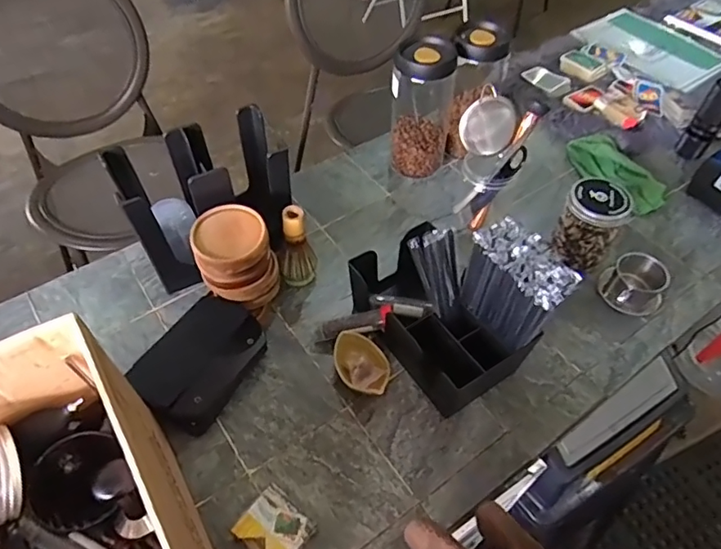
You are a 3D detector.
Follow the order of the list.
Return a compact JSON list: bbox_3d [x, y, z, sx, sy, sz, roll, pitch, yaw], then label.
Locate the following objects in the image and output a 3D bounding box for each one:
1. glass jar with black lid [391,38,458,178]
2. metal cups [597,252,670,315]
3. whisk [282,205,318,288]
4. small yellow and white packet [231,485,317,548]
[{"bbox_3d":[0.108,-0.291,0.912,0.099,0.215,0.105,0,52,0],"label":"glass jar with black lid"},{"bbox_3d":[0.415,0.012,0.783,0.079,0.060,0.077,-11,53,-9],"label":"metal cups"},{"bbox_3d":[-0.094,-0.036,0.767,0.053,0.138,0.050,-6,52,-5],"label":"whisk"},{"bbox_3d":[-0.095,0.286,0.580,0.071,0.030,0.063,33,59,22],"label":"small yellow and white packet"}]

